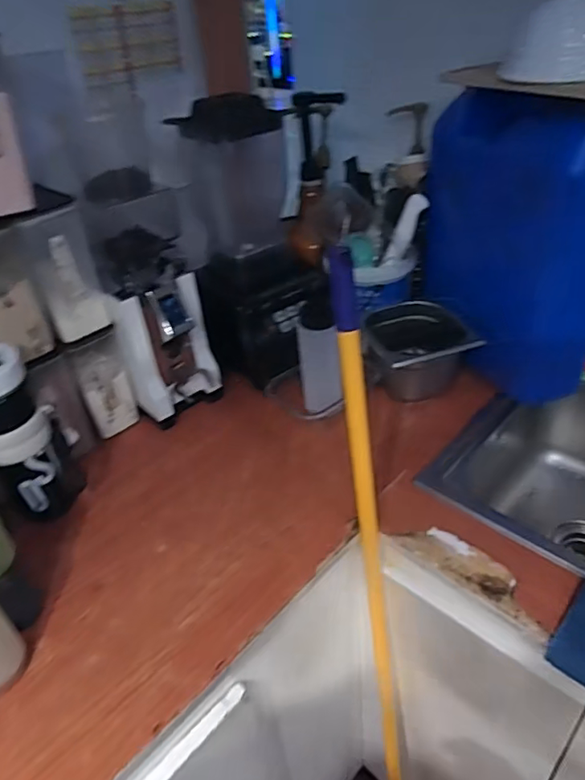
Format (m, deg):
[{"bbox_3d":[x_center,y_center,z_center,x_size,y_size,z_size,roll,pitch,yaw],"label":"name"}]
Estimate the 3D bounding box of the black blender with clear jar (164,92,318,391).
[{"bbox_3d":[-0.072,-0.225,0.860,0.157,0.395,0.215,-11,37,-6],"label":"black blender with clear jar"}]

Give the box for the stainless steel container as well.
[{"bbox_3d":[0.200,-0.059,0.890,0.160,0.102,0.169,-11,37,-7],"label":"stainless steel container"}]

